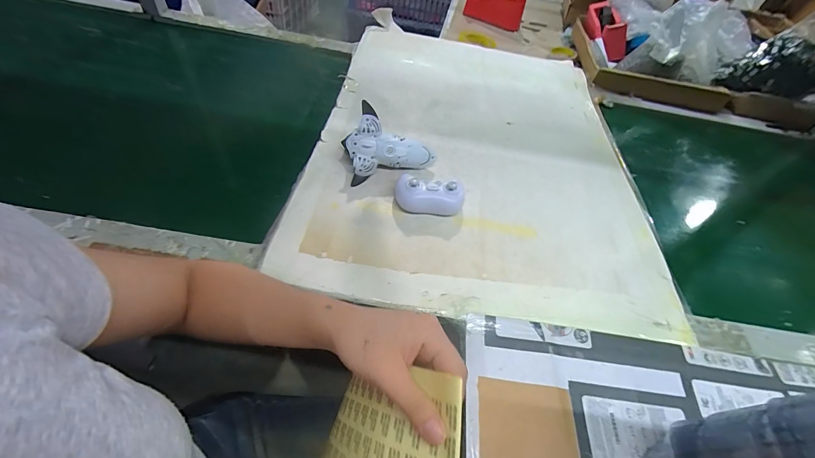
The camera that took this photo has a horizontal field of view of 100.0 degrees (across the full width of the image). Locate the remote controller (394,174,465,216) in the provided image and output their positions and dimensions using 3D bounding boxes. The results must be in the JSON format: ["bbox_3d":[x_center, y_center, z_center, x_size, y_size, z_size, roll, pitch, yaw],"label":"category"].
[{"bbox_3d":[0.035,-0.057,0.546,0.110,0.053,0.054,9,53,-2],"label":"remote controller"}]

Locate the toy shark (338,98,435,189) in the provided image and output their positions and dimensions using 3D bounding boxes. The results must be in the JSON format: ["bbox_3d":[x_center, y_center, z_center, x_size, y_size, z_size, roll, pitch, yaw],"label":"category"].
[{"bbox_3d":[-0.028,-0.148,0.583,0.150,0.104,0.068,-10,55,-16],"label":"toy shark"}]

